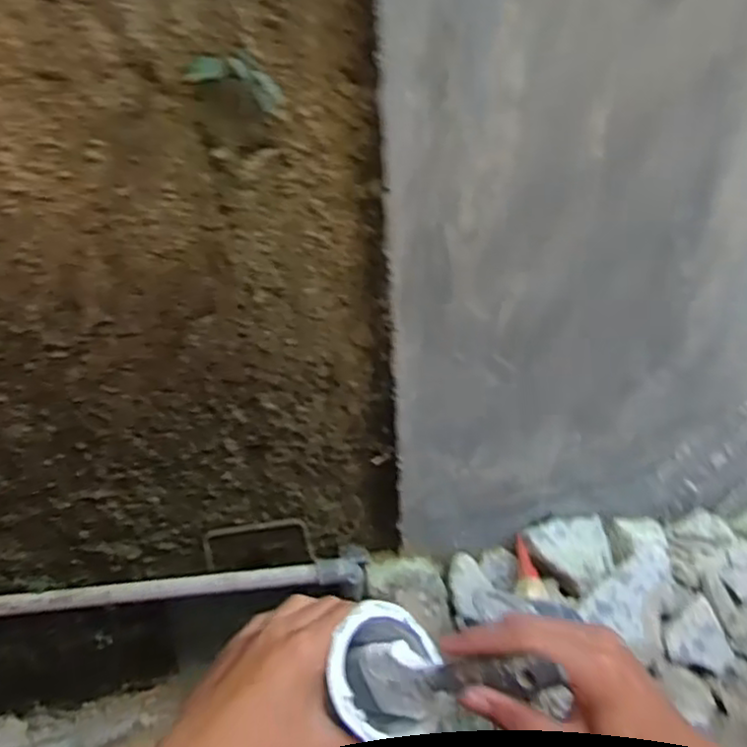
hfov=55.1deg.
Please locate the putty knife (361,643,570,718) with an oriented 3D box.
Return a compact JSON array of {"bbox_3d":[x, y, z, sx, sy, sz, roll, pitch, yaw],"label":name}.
[{"bbox_3d":[0.049,0.197,0.463,0.168,0.049,0.022,-28,18,46],"label":"putty knife"}]

